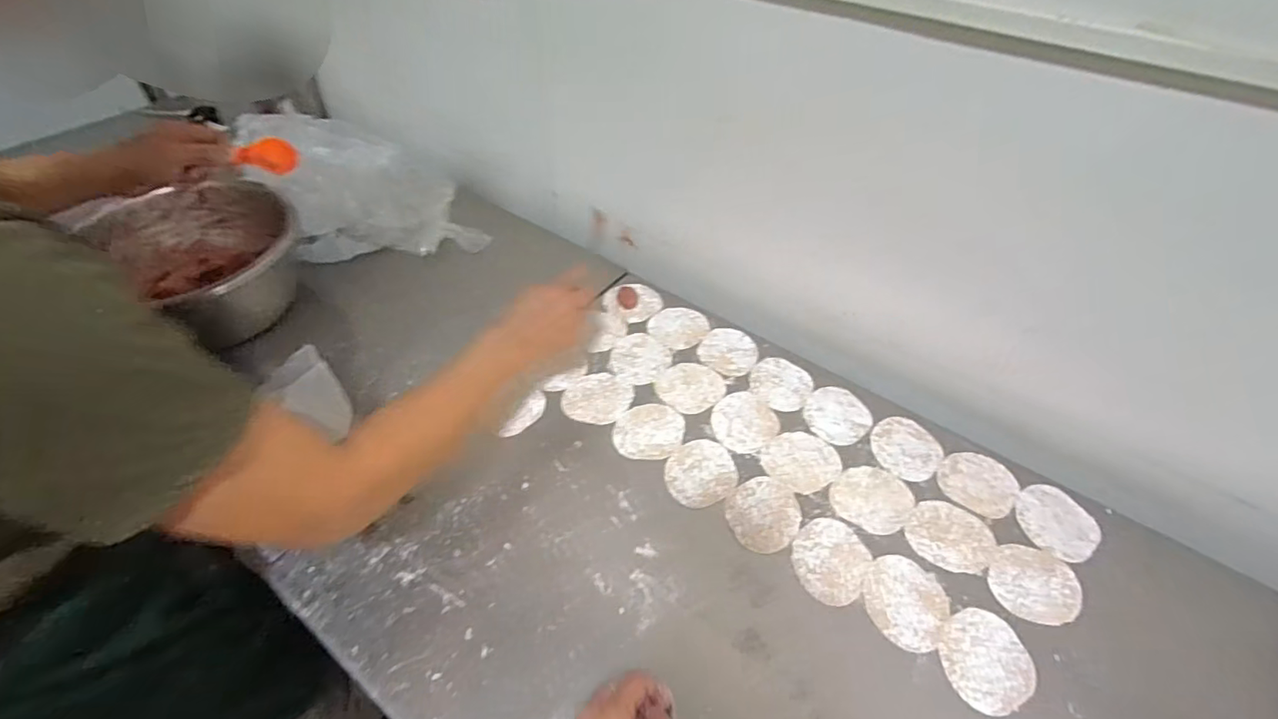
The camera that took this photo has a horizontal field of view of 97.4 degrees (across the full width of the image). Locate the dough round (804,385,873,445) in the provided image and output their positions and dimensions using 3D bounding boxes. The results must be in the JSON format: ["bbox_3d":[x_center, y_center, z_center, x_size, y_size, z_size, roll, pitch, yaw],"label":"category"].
[{"bbox_3d":[0.255,0.072,0.723,0.084,0.005,0.082,1,48,-1],"label":"dough round"}]

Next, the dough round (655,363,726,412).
[{"bbox_3d":[0.069,0.036,0.744,0.084,0.004,0.084,-30,55,-25],"label":"dough round"}]

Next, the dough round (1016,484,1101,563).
[{"bbox_3d":[0.464,0.180,0.621,0.080,0.005,0.090,23,52,18],"label":"dough round"}]

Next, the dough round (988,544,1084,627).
[{"bbox_3d":[0.406,0.231,0.575,0.086,0.006,0.079,1,48,-1],"label":"dough round"}]

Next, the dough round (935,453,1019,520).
[{"bbox_3d":[0.397,0.142,0.656,0.081,0.005,0.087,1,48,-1],"label":"dough round"}]

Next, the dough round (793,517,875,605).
[{"bbox_3d":[0.199,0.207,0.586,0.074,0.007,0.089,26,53,20],"label":"dough round"}]

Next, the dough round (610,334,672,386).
[{"bbox_3d":[-0.001,-0.004,0.783,0.084,0.004,0.087,1,48,-1],"label":"dough round"}]

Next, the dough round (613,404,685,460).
[{"bbox_3d":[0.013,0.088,0.693,0.080,0.004,0.087,1,48,-1],"label":"dough round"}]

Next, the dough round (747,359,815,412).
[{"bbox_3d":[0.192,0.032,0.756,0.081,0.005,0.081,1,48,-1],"label":"dough round"}]

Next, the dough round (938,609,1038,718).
[{"bbox_3d":[0.325,0.280,0.526,0.079,0.009,0.086,1,48,-1],"label":"dough round"}]

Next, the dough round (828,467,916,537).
[{"bbox_3d":[0.264,0.156,0.636,0.082,0.004,0.088,1,48,-1],"label":"dough round"}]

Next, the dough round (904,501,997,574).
[{"bbox_3d":[0.336,0.191,0.610,0.084,0.005,0.076,30,54,23],"label":"dough round"}]

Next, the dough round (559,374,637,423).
[{"bbox_3d":[-0.053,0.049,0.724,0.082,0.004,0.083,22,51,17],"label":"dough round"}]

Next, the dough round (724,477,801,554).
[{"bbox_3d":[0.140,0.170,0.623,0.083,0.006,0.085,1,48,-1],"label":"dough round"}]

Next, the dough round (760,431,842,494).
[{"bbox_3d":[0.194,0.120,0.668,0.086,0.004,0.081,1,48,-1],"label":"dough round"}]

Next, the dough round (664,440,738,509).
[{"bbox_3d":[0.071,0.132,0.657,0.087,0.004,0.079,-36,58,-29],"label":"dough round"}]

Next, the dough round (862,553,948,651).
[{"bbox_3d":[0.263,0.240,0.559,0.077,0.005,0.085,32,55,24],"label":"dough round"}]

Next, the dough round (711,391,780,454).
[{"bbox_3d":[0.132,0.077,0.706,0.087,0.004,0.080,1,48,-1],"label":"dough round"}]

